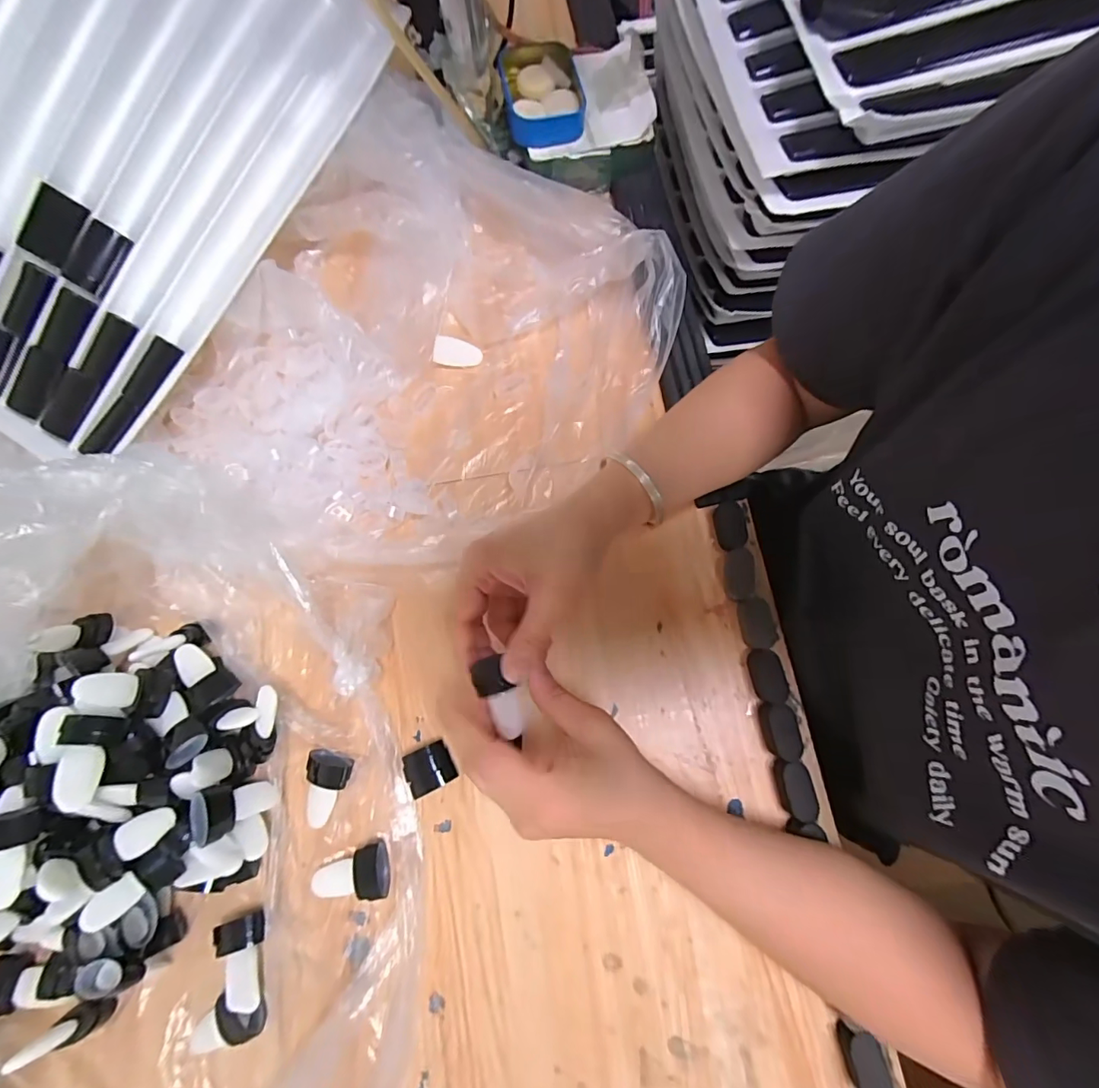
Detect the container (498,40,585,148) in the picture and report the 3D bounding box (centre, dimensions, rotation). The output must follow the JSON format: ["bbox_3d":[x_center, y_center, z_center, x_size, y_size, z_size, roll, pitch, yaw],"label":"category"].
[{"bbox_3d":[-0.005,-0.412,0.430,0.072,0.024,0.096,-9,74,0],"label":"container"}]

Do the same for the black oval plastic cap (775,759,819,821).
[{"bbox_3d":[0.165,0.164,0.321,0.019,0.022,0.038,-12,76,-1],"label":"black oval plastic cap"}]

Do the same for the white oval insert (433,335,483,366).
[{"bbox_3d":[-0.083,-0.173,0.426,0.043,0.004,0.024,4,95,-5],"label":"white oval insert"}]

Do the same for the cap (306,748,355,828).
[{"bbox_3d":[-0.164,0.176,0.338,0.033,0.015,0.049,16,77,6],"label":"cap"}]

